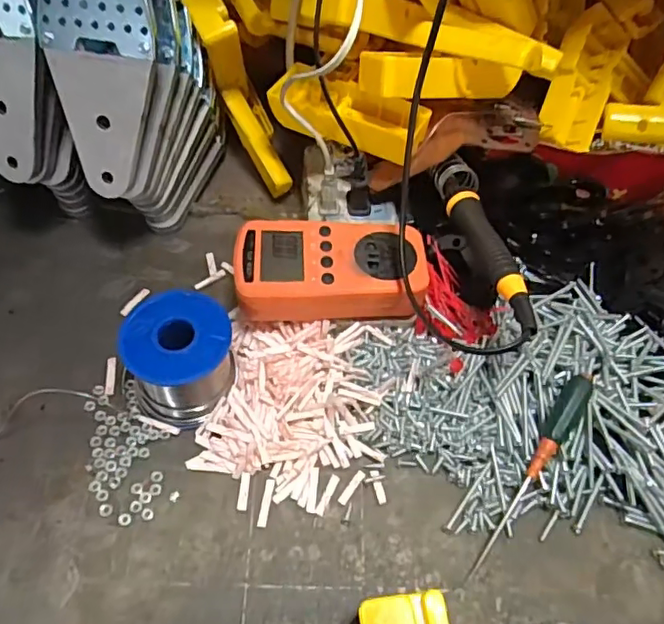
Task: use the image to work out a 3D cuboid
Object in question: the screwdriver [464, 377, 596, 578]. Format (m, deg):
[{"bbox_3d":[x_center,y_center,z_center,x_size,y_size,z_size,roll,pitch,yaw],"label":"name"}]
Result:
[{"bbox_3d":[0.125,0.100,0.348,0.015,0.014,0.144,32,79,15],"label":"screwdriver"}]

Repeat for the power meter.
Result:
[{"bbox_3d":[-0.001,-0.023,0.387,0.128,0.044,0.072,0,57,-5],"label":"power meter"}]

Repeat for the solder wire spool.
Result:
[{"bbox_3d":[-0.097,0.030,0.354,0.061,0.066,0.061,21,57,8],"label":"solder wire spool"}]

